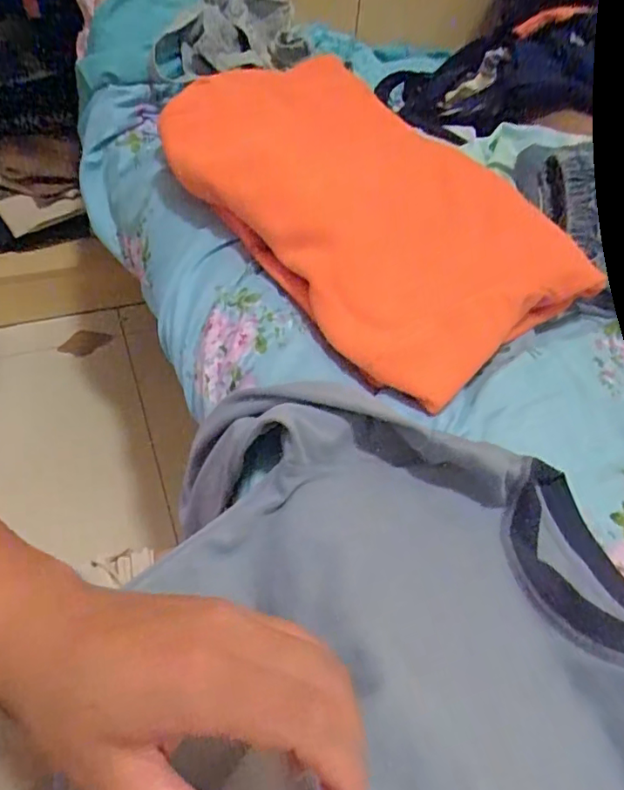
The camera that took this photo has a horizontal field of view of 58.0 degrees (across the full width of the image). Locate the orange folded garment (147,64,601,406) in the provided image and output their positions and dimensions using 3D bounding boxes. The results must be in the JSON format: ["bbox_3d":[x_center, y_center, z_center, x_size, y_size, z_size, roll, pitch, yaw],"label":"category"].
[{"bbox_3d":[0.050,-0.189,0.549,0.249,0.069,0.427,-26,67,-25],"label":"orange folded garment"}]

